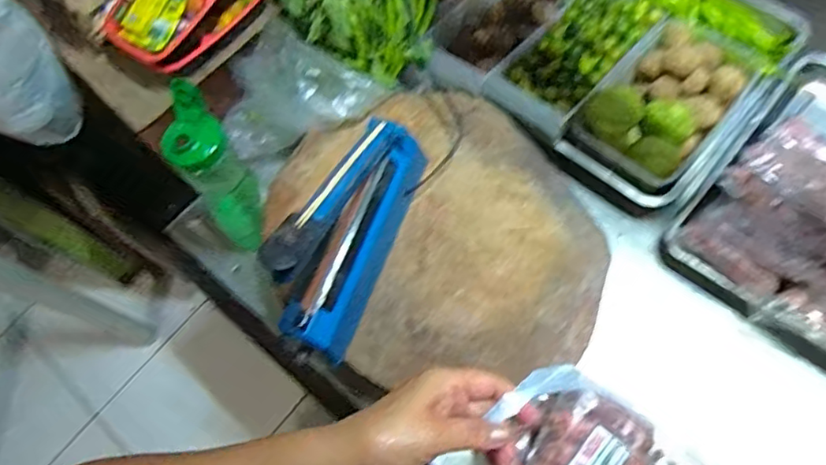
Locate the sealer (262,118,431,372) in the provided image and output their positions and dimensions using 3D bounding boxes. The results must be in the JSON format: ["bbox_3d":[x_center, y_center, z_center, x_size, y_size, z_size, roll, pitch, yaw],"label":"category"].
[{"bbox_3d":[-0.071,-0.006,0.668,0.064,0.206,0.291,19,71,13],"label":"sealer"}]

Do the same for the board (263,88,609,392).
[{"bbox_3d":[0.026,0.007,0.774,0.374,0.054,0.402,-3,67,8],"label":"board"}]

